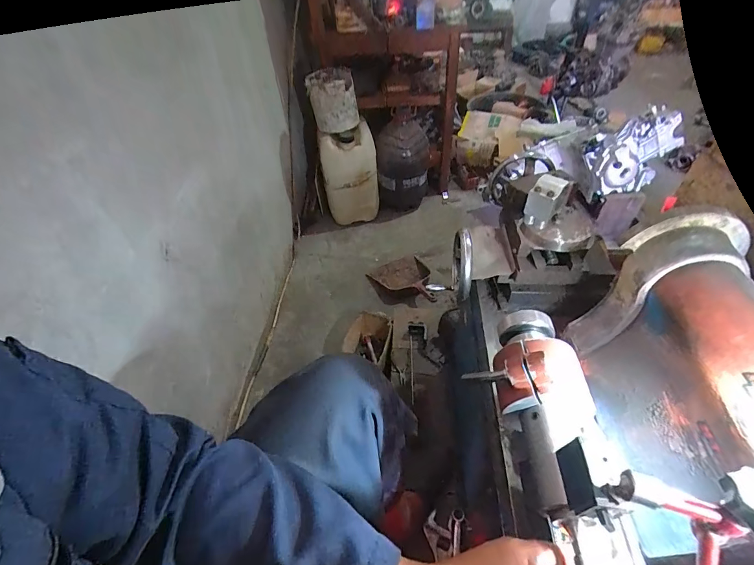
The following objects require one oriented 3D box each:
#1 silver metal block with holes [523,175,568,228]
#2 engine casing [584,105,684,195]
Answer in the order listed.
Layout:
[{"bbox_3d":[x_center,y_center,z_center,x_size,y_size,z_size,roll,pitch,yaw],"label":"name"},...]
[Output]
[{"bbox_3d":[0.270,-0.131,0.592,0.046,0.073,0.052,31,56,30],"label":"silver metal block with holes"},{"bbox_3d":[1.033,-0.533,1.484,0.342,0.231,0.216,-30,51,-21],"label":"engine casing"}]

